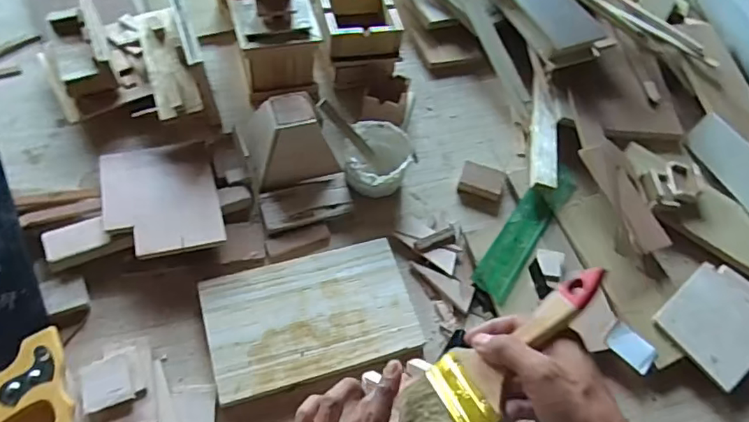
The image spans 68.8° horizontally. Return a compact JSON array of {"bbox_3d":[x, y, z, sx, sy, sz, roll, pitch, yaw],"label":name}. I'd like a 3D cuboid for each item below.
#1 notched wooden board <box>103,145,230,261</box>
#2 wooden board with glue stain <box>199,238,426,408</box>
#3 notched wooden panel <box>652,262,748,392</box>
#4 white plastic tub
[{"bbox_3d":[-0.265,-0.018,0.680,0.132,0.007,0.177,-8,51,-18],"label":"notched wooden board"},{"bbox_3d":[-0.071,0.117,0.631,0.231,0.011,0.143,-12,61,-16],"label":"wooden board with glue stain"},{"bbox_3d":[0.456,0.145,0.672,0.171,0.011,0.163,-30,67,-25],"label":"notched wooden panel"},{"bbox_3d":[0.008,-0.063,0.745,0.095,0.067,0.096,4,58,-7],"label":"white plastic tub"}]

